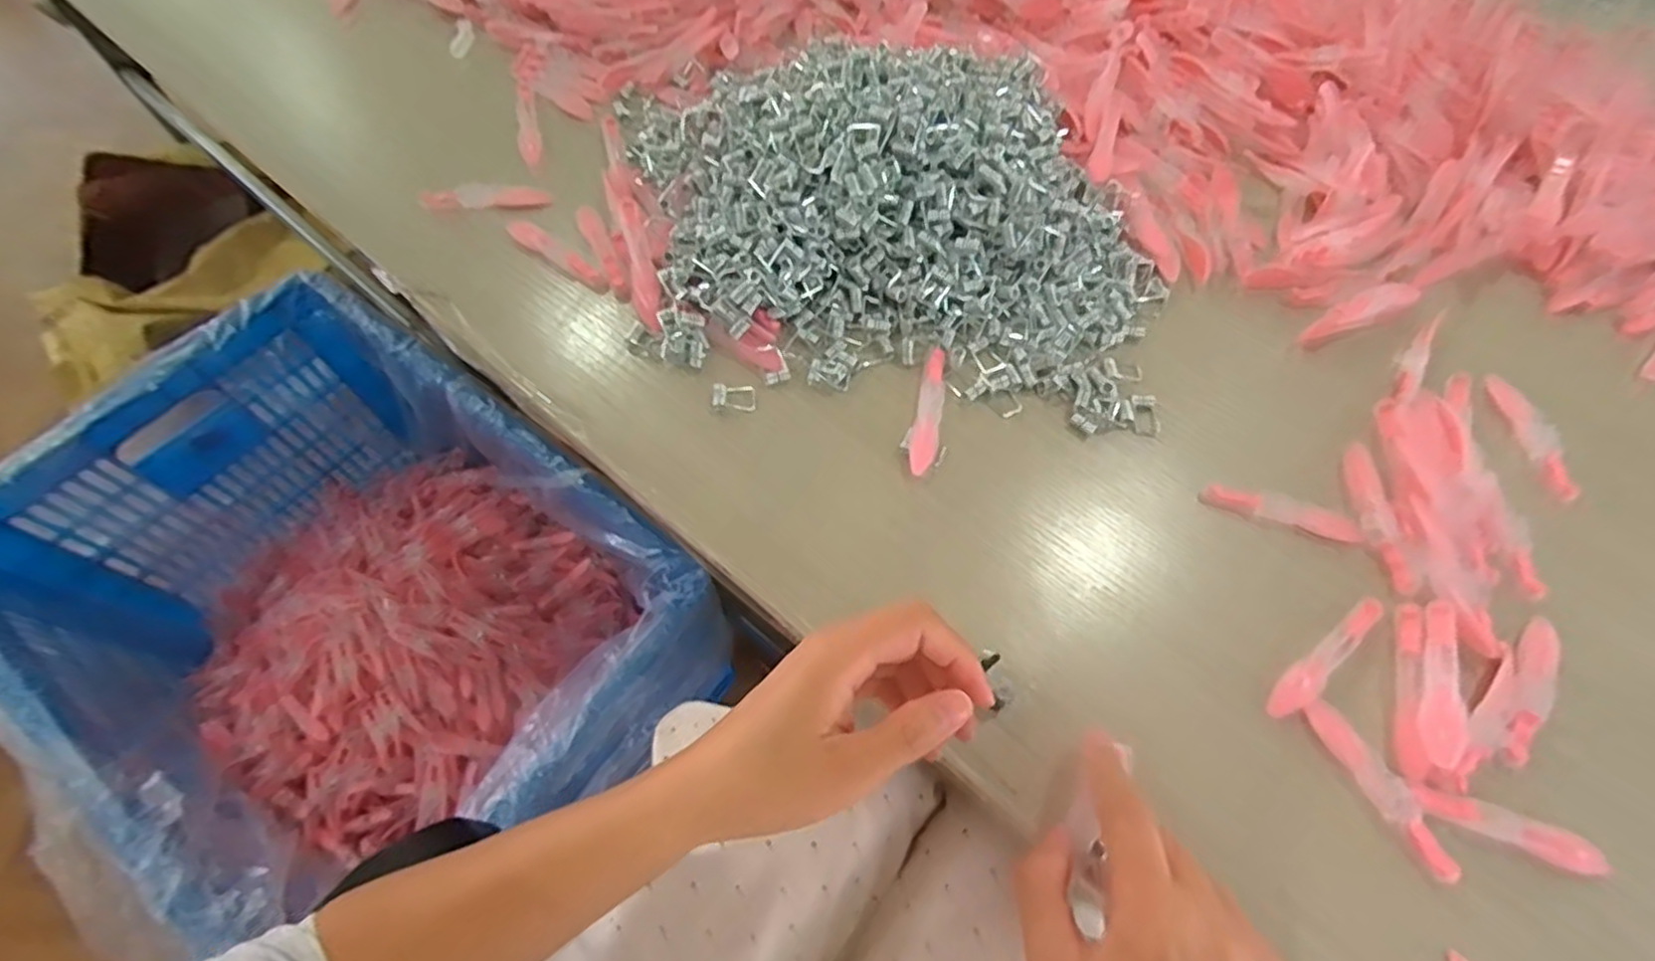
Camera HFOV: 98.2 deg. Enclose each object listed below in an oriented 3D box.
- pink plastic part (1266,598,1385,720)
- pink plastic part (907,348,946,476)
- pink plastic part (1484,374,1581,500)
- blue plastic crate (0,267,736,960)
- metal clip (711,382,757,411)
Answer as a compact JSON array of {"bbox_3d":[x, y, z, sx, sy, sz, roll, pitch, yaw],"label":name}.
[{"bbox_3d":[0.228,0.081,0.326,0.077,0.007,0.013,-36,68,-15],"label":"pink plastic part"},{"bbox_3d":[0.055,-0.039,0.386,0.014,0.005,0.078,11,65,7],"label":"pink plastic part"},{"bbox_3d":[0.384,-0.025,0.391,0.013,0.014,0.078,-4,64,0],"label":"pink plastic part"},{"bbox_3d":[-0.529,0.156,0.844,0.697,0.305,0.514,34,70,17],"label":"blue plastic crate"},{"bbox_3d":[-0.051,-0.045,0.390,0.023,0.005,0.016,-2,64,1],"label":"metal clip"}]

